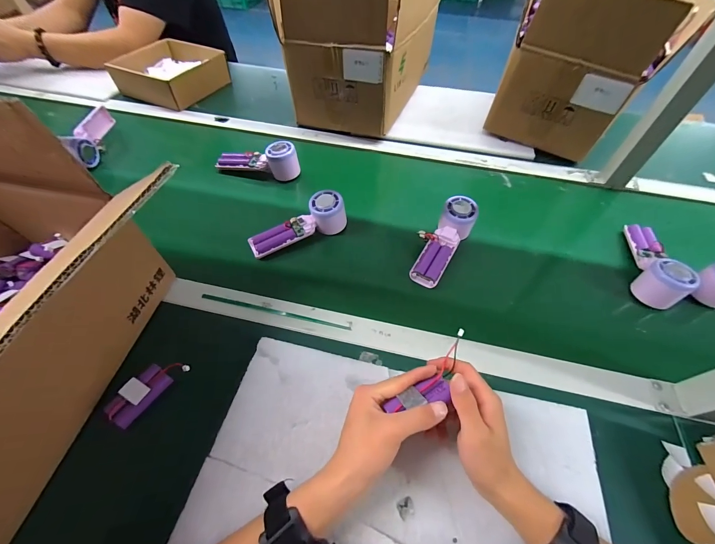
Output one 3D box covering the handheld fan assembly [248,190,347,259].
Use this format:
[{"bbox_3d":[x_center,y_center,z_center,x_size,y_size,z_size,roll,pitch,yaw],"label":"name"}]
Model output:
[{"bbox_3d":[-0.098,-0.076,0.530,0.164,0.051,0.055,-28,62,-5],"label":"handheld fan assembly"}]

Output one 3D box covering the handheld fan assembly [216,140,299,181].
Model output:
[{"bbox_3d":[-0.195,-0.222,0.629,0.161,0.064,0.050,8,54,3],"label":"handheld fan assembly"}]

